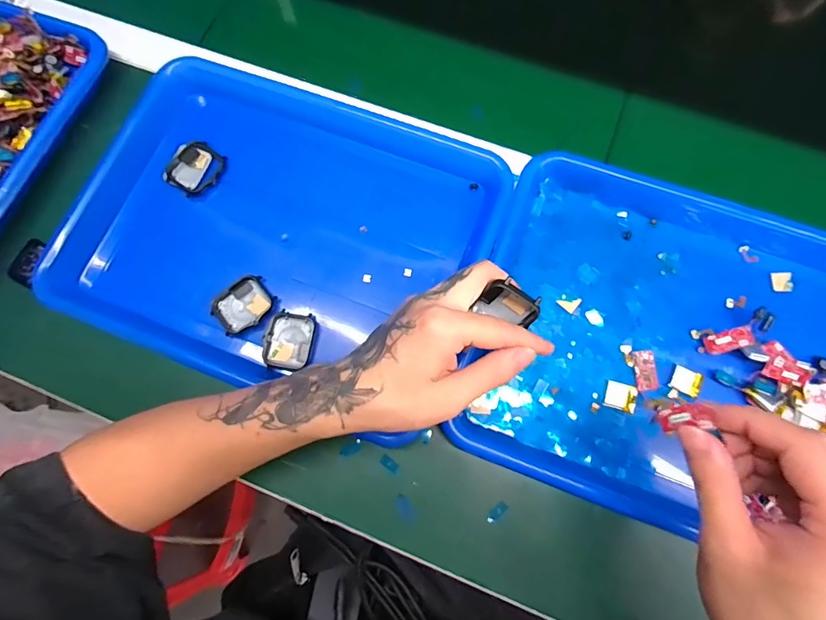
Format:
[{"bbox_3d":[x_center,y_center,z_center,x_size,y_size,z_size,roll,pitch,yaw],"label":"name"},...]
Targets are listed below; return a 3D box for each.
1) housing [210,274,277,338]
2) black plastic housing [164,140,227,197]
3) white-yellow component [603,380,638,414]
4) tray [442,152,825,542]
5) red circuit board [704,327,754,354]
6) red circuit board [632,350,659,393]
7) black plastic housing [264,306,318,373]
[{"bbox_3d":[-0.137,-0.003,0.357,0.047,0.013,0.037,-44,80,-8],"label":"housing"},{"bbox_3d":[-0.194,-0.126,0.390,0.044,0.014,0.047,33,80,8],"label":"black plastic housing"},{"bbox_3d":[0.157,0.066,0.331,0.022,0.006,0.019,17,78,5],"label":"white-yellow component"},{"bbox_3d":[0.216,0.028,0.328,0.326,0.033,0.260,19,78,5],"label":"tray"},{"bbox_3d":[0.241,0.024,0.336,0.029,0.004,0.016,-20,83,28],"label":"red circuit board"},{"bbox_3d":[0.179,0.046,0.335,0.016,0.004,0.030,-6,77,0],"label":"red circuit board"},{"bbox_3d":[-0.098,0.025,0.347,0.037,0.006,0.045,10,77,3],"label":"black plastic housing"}]

